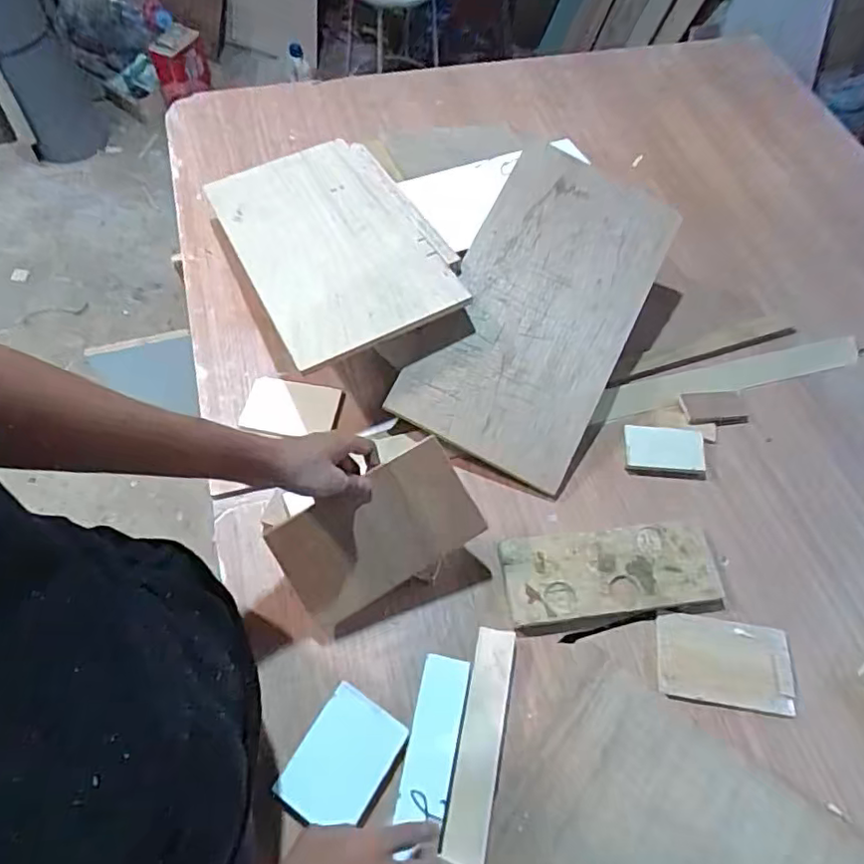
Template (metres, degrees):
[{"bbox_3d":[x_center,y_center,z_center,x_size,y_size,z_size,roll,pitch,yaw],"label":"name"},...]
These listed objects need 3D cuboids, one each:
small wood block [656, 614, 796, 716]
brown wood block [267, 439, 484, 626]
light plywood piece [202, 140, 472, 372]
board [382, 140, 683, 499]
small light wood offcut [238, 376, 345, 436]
[{"bbox_3d":[0.315,0.247,0.630,0.143,0.013,0.086,8,64,3],"label":"small wood block"},{"bbox_3d":[-0.056,0.105,0.602,0.200,0.010,0.117,-31,100,-2],"label":"brown wood block"},{"bbox_3d":[-0.133,-0.254,0.769,0.237,0.016,0.385,-26,60,-11],"label":"light plywood piece"},{"bbox_3d":[0.137,-0.157,0.744,0.228,0.020,0.417,27,79,2],"label":"board"},{"bbox_3d":[-0.181,-0.032,0.767,0.121,0.012,0.067,10,87,-8],"label":"small light wood offcut"}]

